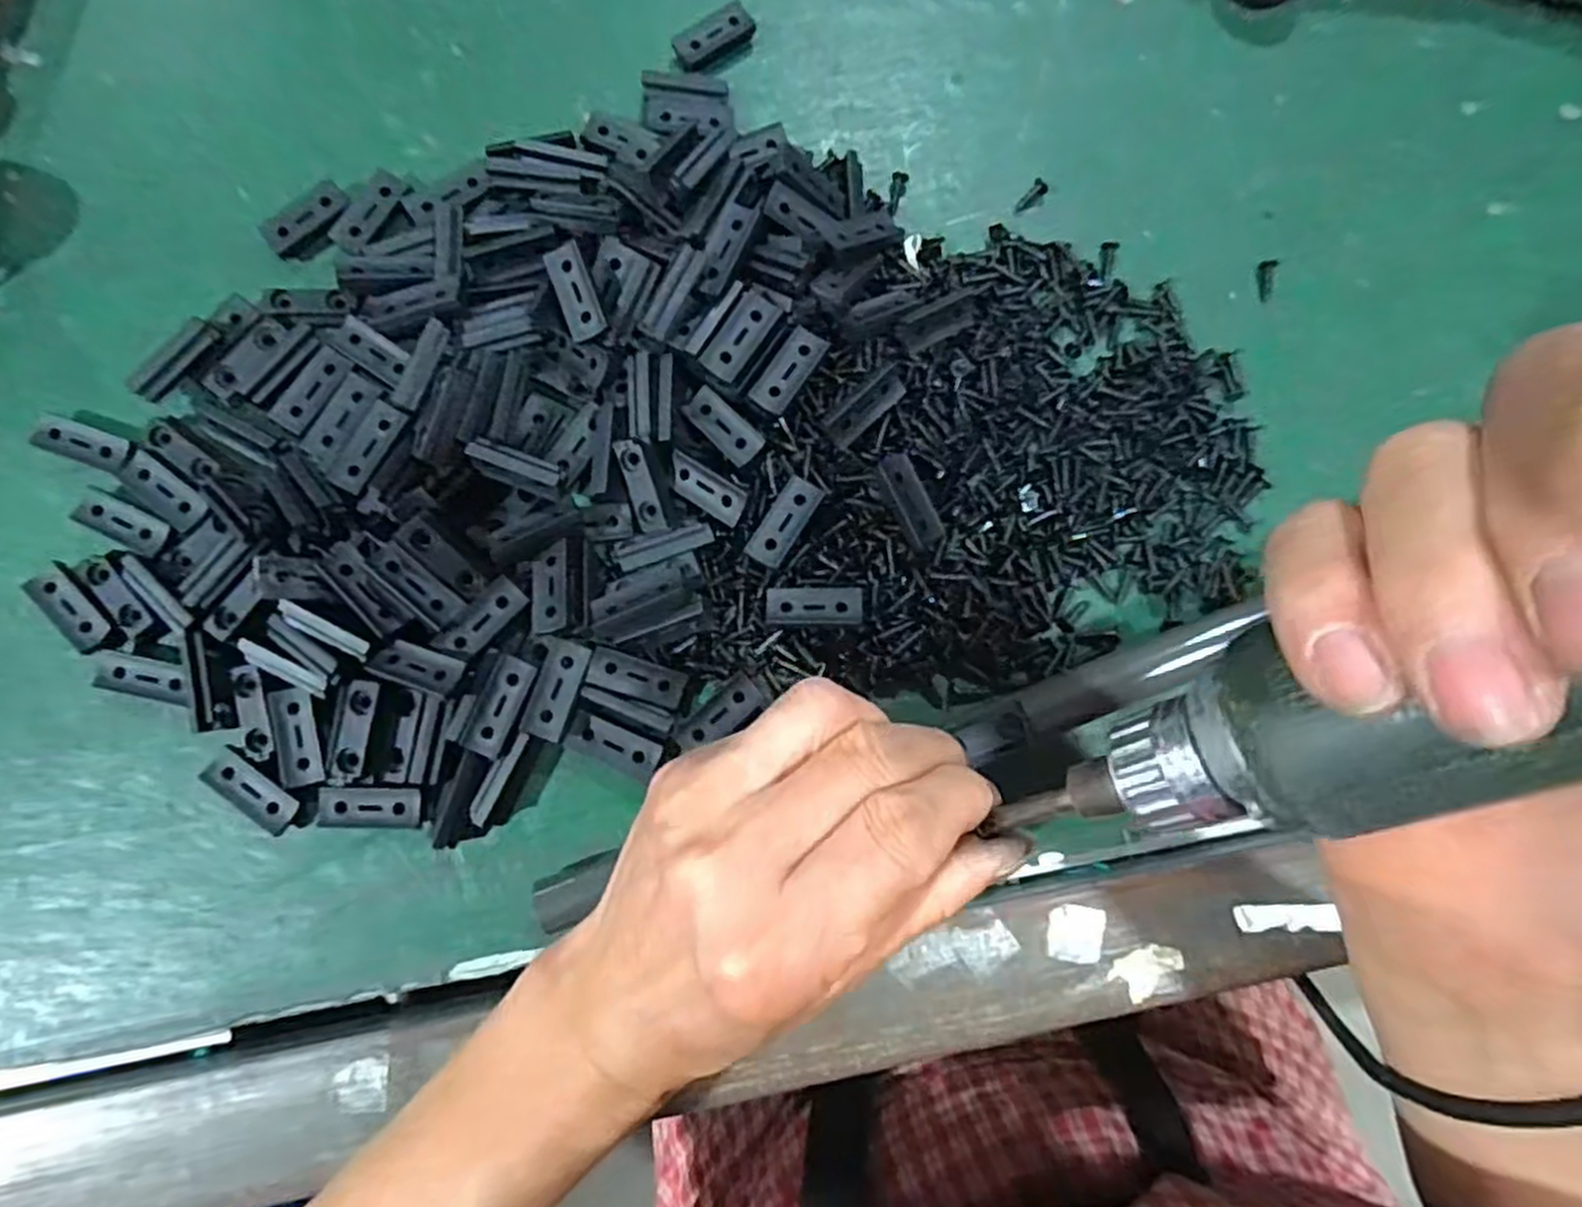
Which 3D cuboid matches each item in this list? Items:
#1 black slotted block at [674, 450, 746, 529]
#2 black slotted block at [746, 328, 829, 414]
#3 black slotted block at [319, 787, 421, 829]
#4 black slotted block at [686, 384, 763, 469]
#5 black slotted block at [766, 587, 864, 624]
[{"bbox_3d":[-0.031,-0.043,0.294,0.033,0.005,0.014,36,83,1],"label":"black slotted block"},{"bbox_3d":[-0.001,-0.086,0.297,0.014,0.011,0.035,34,83,1],"label":"black slotted block"},{"bbox_3d":[-0.148,0.072,0.280,0.035,0.004,0.014,2,83,-3],"label":"black slotted block"},{"bbox_3d":[-0.025,-0.067,0.296,0.014,0.004,0.033,-42,87,-7],"label":"black slotted block"},{"bbox_3d":[0.008,0.001,0.290,0.034,0.011,0.013,1,83,-3],"label":"black slotted block"}]

